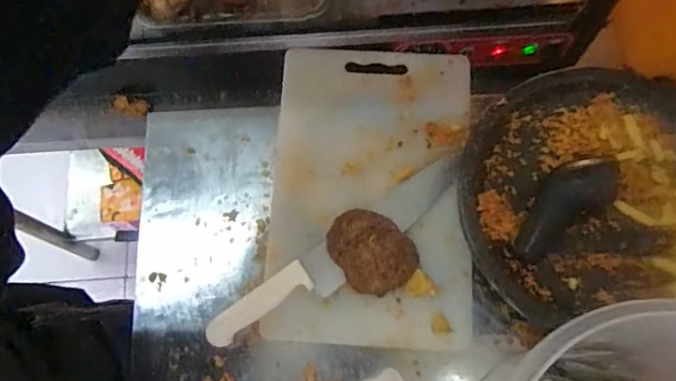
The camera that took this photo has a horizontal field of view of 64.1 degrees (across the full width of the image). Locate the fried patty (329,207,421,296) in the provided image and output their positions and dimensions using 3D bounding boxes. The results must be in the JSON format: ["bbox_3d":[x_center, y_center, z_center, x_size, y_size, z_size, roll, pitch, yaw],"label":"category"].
[{"bbox_3d":[0.036,0.065,0.589,0.078,0.032,0.095,-35,74,-9],"label":"fried patty"}]

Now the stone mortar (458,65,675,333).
[{"bbox_3d":[0.278,-0.001,0.583,0.286,0.059,0.255,-8,72,0],"label":"stone mortar"}]

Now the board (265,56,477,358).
[{"bbox_3d":[0.037,-0.004,0.626,0.224,0.017,0.348,2,72,3],"label":"board"}]

